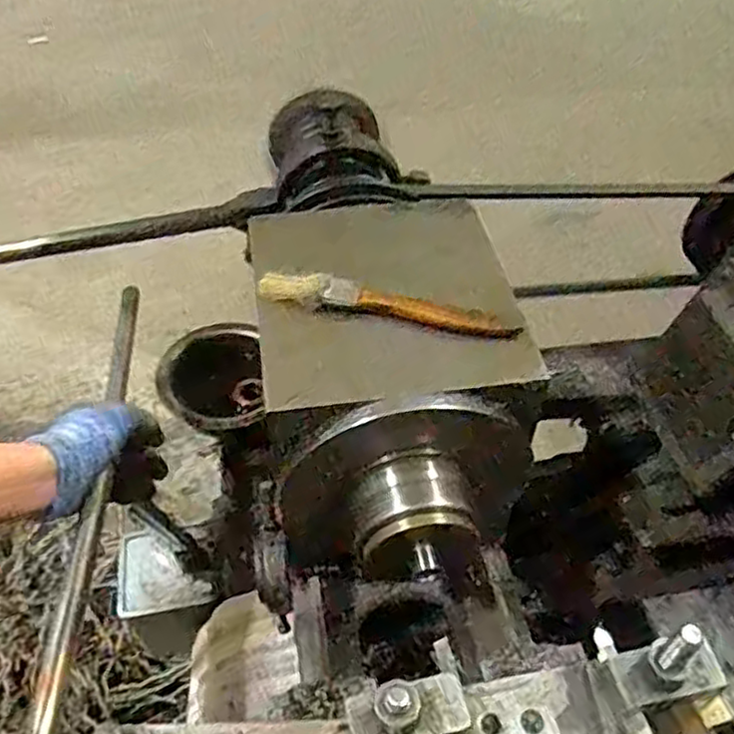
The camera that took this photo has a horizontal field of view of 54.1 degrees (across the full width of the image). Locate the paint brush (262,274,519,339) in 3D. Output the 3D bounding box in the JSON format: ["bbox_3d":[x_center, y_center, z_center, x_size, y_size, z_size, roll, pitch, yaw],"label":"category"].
[{"bbox_3d":[0.011,-0.037,0.412,0.147,0.010,0.020,10,50,7],"label":"paint brush"}]

